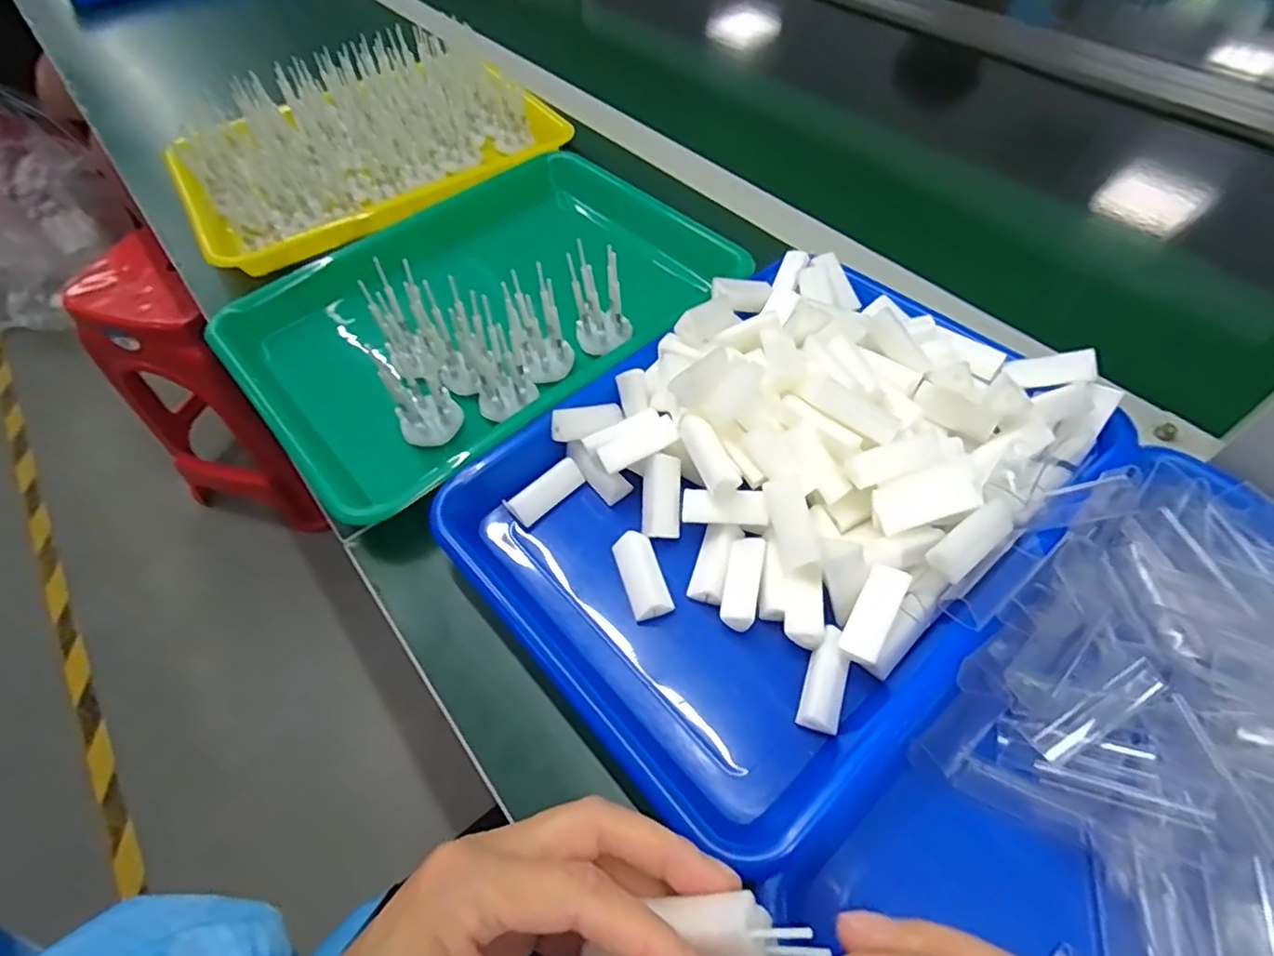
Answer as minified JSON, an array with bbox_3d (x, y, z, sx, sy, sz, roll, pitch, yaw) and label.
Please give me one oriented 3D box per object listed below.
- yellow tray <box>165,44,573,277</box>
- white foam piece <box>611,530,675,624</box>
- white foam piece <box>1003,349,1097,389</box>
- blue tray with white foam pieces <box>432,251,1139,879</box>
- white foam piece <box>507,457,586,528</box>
[{"bbox_3d":[-0.250,-0.302,0.564,0.308,0.039,0.200,-33,60,-19],"label":"yellow tray"},{"bbox_3d":[0.002,0.053,0.333,0.021,0.015,0.047,-17,56,-9],"label":"white foam piece"},{"bbox_3d":[0.240,-0.063,0.363,0.043,0.008,0.021,-3,53,33],"label":"white foam piece"},{"bbox_3d":[0.077,-0.003,0.347,0.320,0.057,0.244,-37,61,-21],"label":"blue tray with white foam pieces"},{"bbox_3d":[-0.053,0.008,0.367,0.046,0.010,0.017,-40,62,-22],"label":"white foam piece"}]

